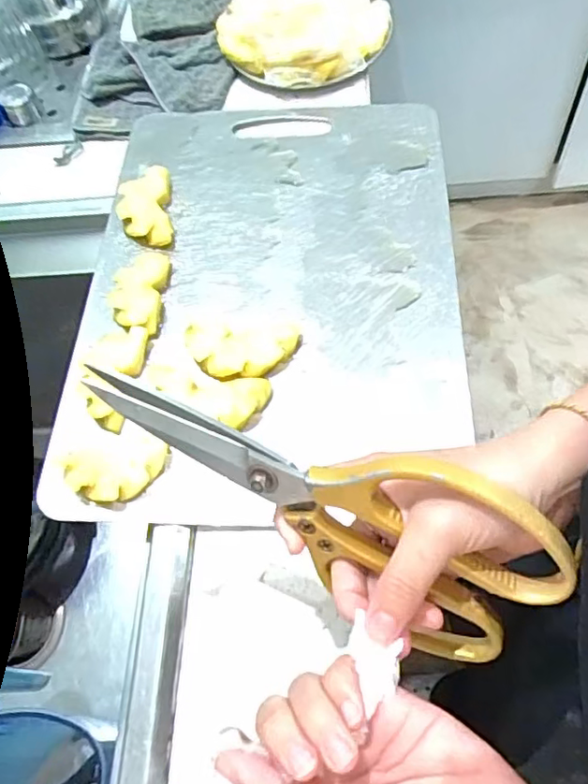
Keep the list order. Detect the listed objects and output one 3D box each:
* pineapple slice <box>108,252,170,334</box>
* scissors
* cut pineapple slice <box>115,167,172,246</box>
[{"bbox_3d":[-0.119,-0.078,0.448,0.042,0.009,0.076,-1,62,7],"label":"pineapple slice"},{"bbox_3d":[0.006,0.044,0.261,0.214,0.100,0.008,30,37,4],"label":"scissors"},{"bbox_3d":[-0.123,-0.152,0.488,0.043,0.016,0.077,-9,62,3],"label":"cut pineapple slice"}]

